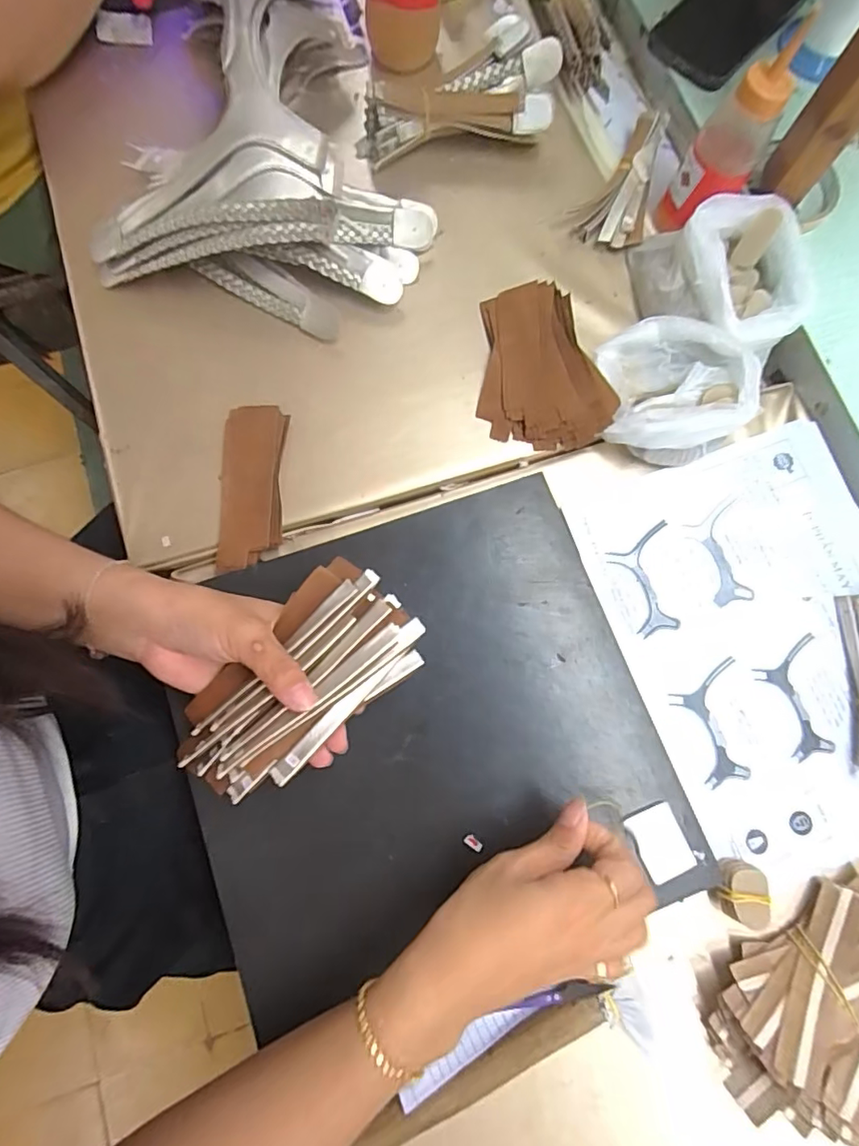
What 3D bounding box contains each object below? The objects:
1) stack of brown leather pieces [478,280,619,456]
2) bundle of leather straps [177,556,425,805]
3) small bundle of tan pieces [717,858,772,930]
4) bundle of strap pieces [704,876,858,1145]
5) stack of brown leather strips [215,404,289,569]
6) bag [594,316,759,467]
[{"bbox_3d":[0.086,-0.168,0.422,0.093,0.033,0.134,-5,77,0],"label":"stack of brown leather pieces"},{"bbox_3d":[-0.079,0.065,0.313,0.150,0.036,0.077,-43,80,-7],"label":"bundle of leather straps"},{"bbox_3d":[0.203,0.208,0.348,0.029,0.024,0.034,14,78,4],"label":"small bundle of tan pieces"},{"bbox_3d":[0.250,0.267,0.329,0.156,0.042,0.096,-44,80,-8],"label":"bundle of strap pieces"},{"bbox_3d":[-0.137,-0.068,0.405,0.049,0.015,0.134,-1,77,0],"label":"stack of brown leather strips"},{"bbox_3d":[0.185,-0.143,0.412,0.101,0.054,0.107,0,77,1],"label":"bag"}]

